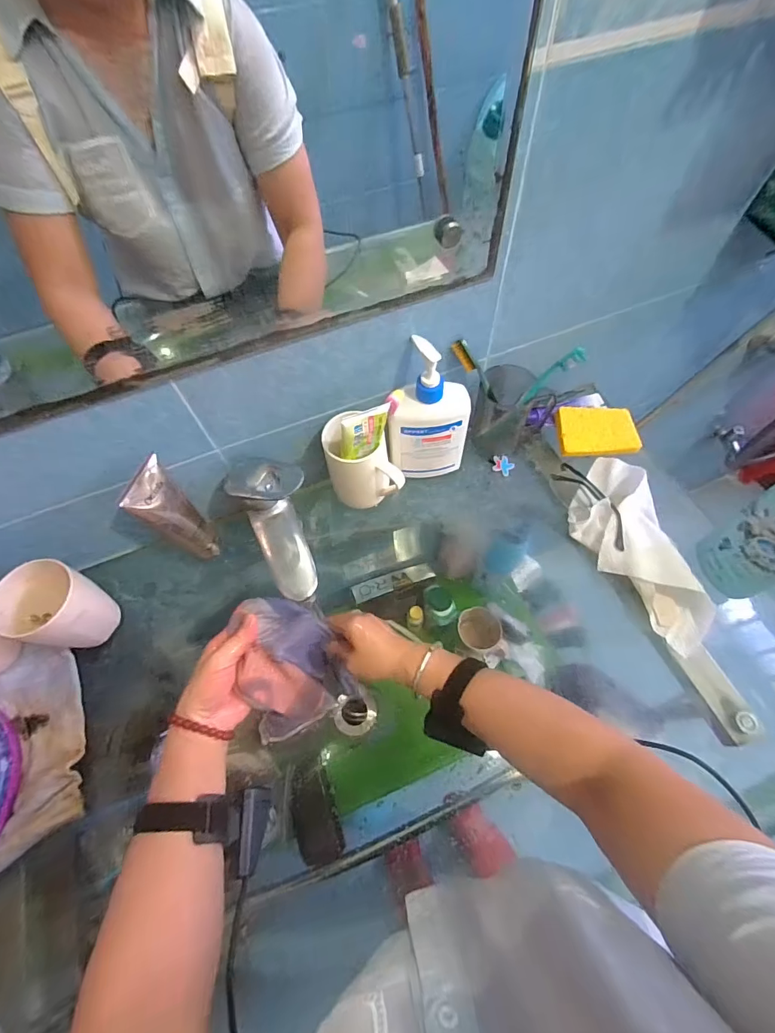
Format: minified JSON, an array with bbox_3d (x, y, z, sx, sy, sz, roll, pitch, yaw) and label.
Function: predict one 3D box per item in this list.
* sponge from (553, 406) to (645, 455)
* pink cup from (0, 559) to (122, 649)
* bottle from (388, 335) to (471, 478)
[{"bbox_3d":[0.292,-0.119,0.594,0.108,0.011,0.073,-2,71,-5],"label":"sponge"},{"bbox_3d":[-0.339,0.095,0.456,0.076,0.107,0.073,-1,63,2],"label":"pink cup"},{"bbox_3d":[0.047,-0.115,0.503,0.093,0.185,0.050,-8,63,-1],"label":"bottle"}]

